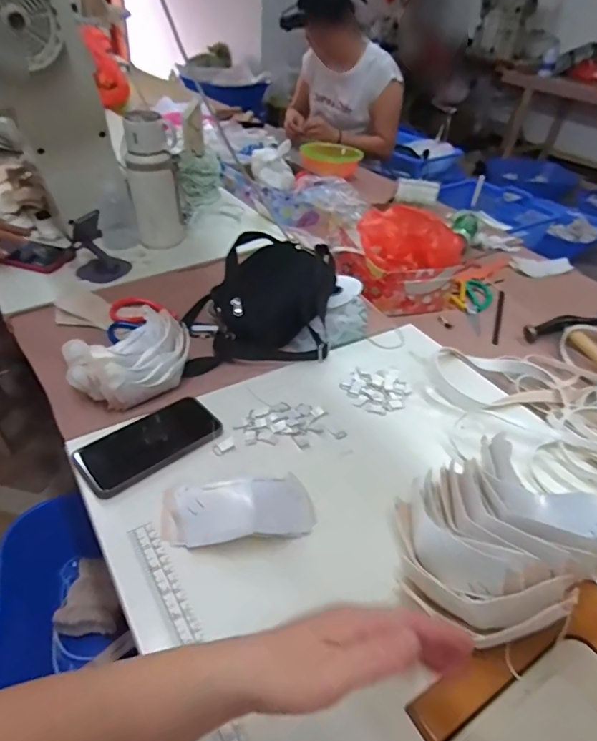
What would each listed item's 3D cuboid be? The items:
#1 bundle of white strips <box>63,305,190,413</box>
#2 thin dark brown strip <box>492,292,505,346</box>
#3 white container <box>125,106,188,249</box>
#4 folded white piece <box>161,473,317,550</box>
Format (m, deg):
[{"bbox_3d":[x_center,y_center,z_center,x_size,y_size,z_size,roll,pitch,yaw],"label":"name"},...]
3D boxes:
[{"bbox_3d":[-0.225,-0.010,0.670,0.156,0.070,0.105,-28,49,-33],"label":"bundle of white strips"},{"bbox_3d":[0.408,-0.111,1.000,0.010,0.011,0.202,17,41,13],"label":"thin dark brown strip"},{"bbox_3d":[-0.264,-0.348,0.904,0.094,0.222,0.111,-7,41,-14],"label":"white container"},{"bbox_3d":[-0.057,0.136,0.484,0.151,0.050,0.064,-3,40,-9],"label":"folded white piece"}]

